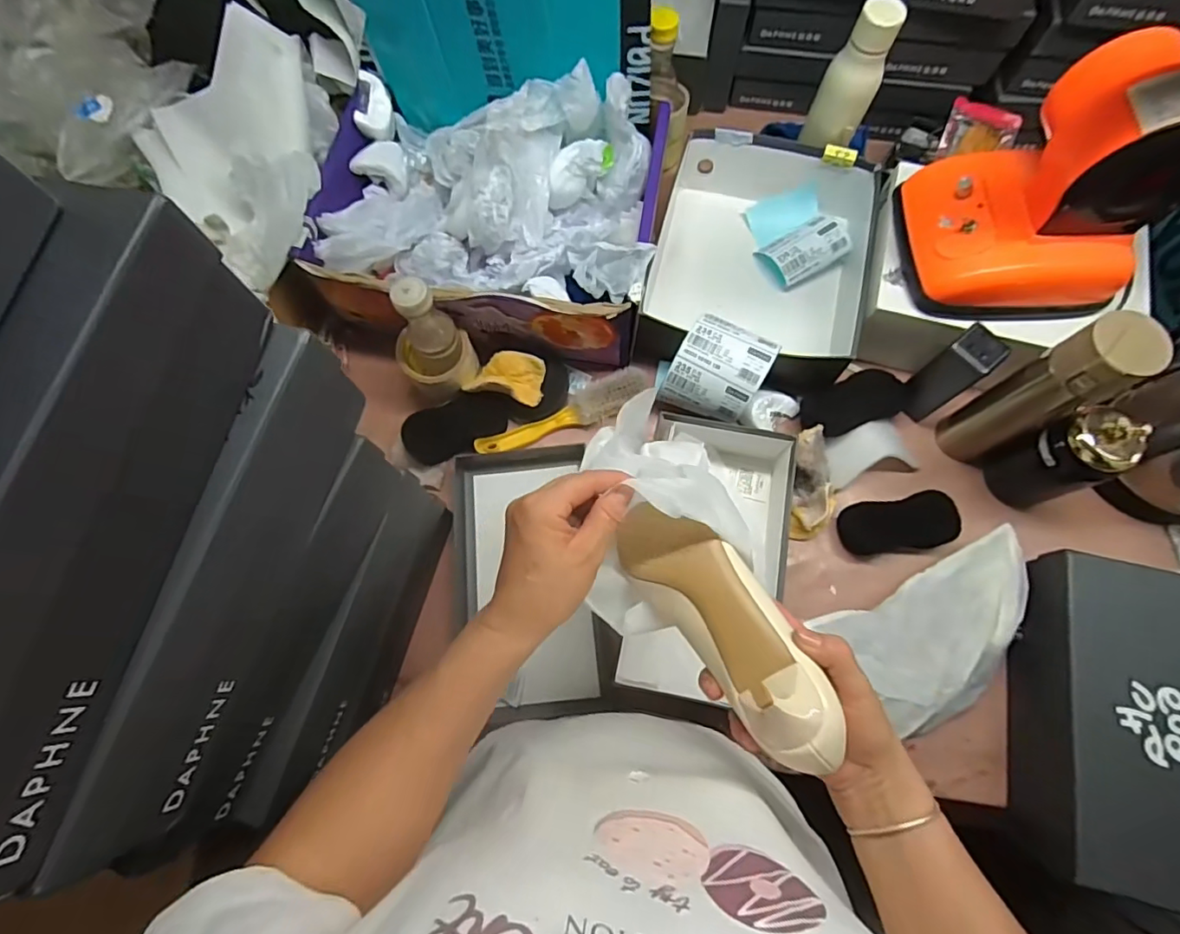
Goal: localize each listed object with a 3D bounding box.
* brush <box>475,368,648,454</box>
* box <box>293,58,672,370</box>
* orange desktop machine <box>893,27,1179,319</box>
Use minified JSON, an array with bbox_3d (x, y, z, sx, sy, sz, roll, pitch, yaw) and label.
[{"bbox_3d":[-0.030,-0.061,0.686,0.225,0.035,0.053,-27,74,-7],"label":"brush"},{"bbox_3d":[-0.121,-0.315,0.666,0.398,0.164,0.289,10,73,5],"label":"box"},{"bbox_3d":[0.460,-0.278,0.535,0.202,0.201,0.174,0,73,2],"label":"orange desktop machine"}]

